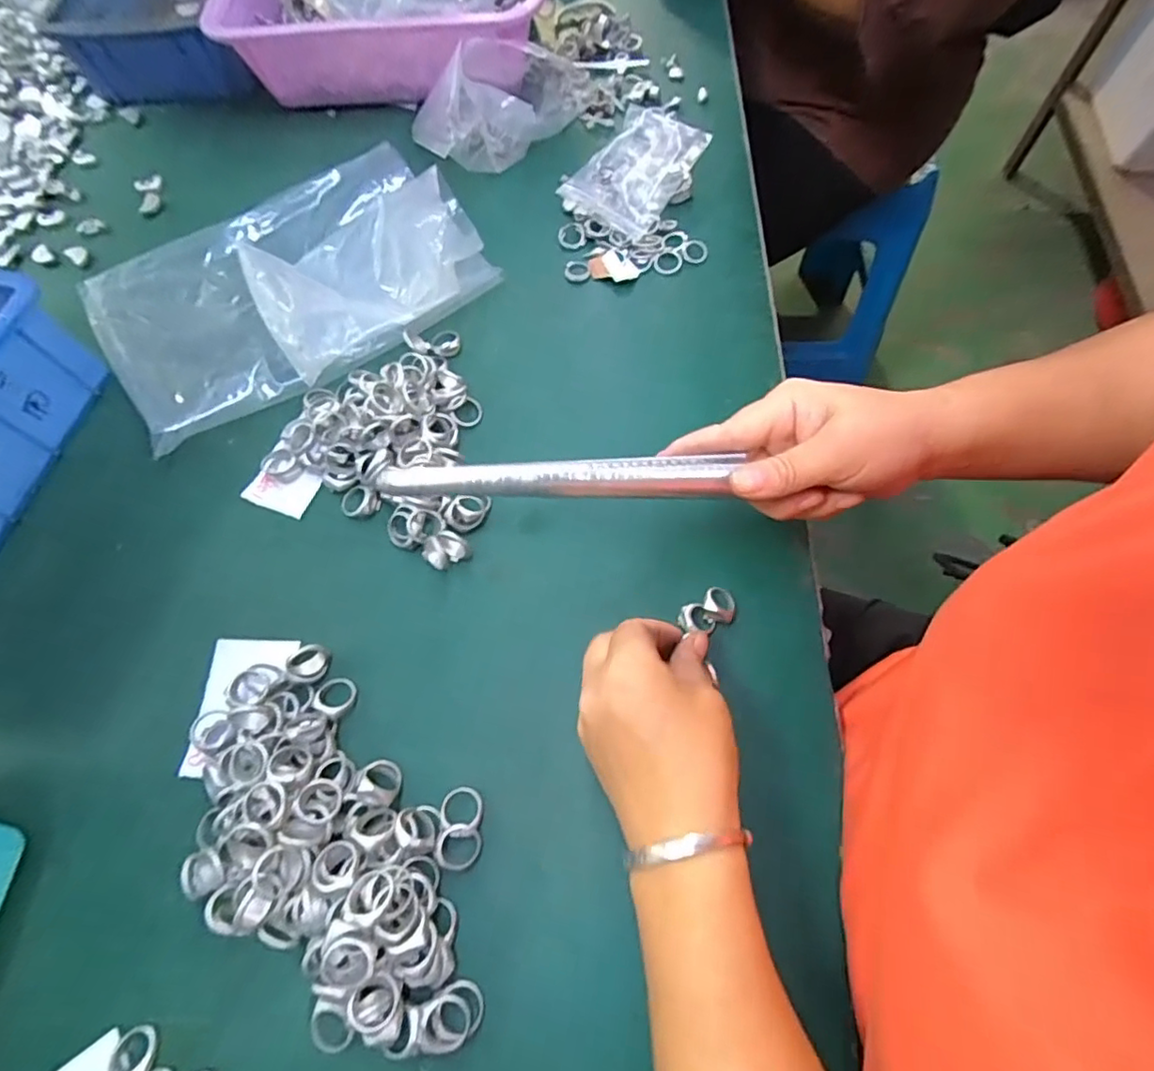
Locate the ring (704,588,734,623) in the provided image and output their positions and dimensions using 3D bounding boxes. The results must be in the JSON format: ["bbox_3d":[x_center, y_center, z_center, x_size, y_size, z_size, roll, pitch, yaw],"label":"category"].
[{"bbox_3d":[0.086,0.042,0.350,0.019,0.012,0.020,-1,67,3],"label":"ring"}]

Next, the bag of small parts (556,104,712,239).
[{"bbox_3d":[0.053,-0.318,0.502,0.083,0.027,0.131,32,72,15],"label":"bag of small parts"}]

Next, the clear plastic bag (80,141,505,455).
[{"bbox_3d":[-0.234,-0.215,0.460,0.294,0.058,0.229,-33,69,-10],"label":"clear plastic bag"}]

